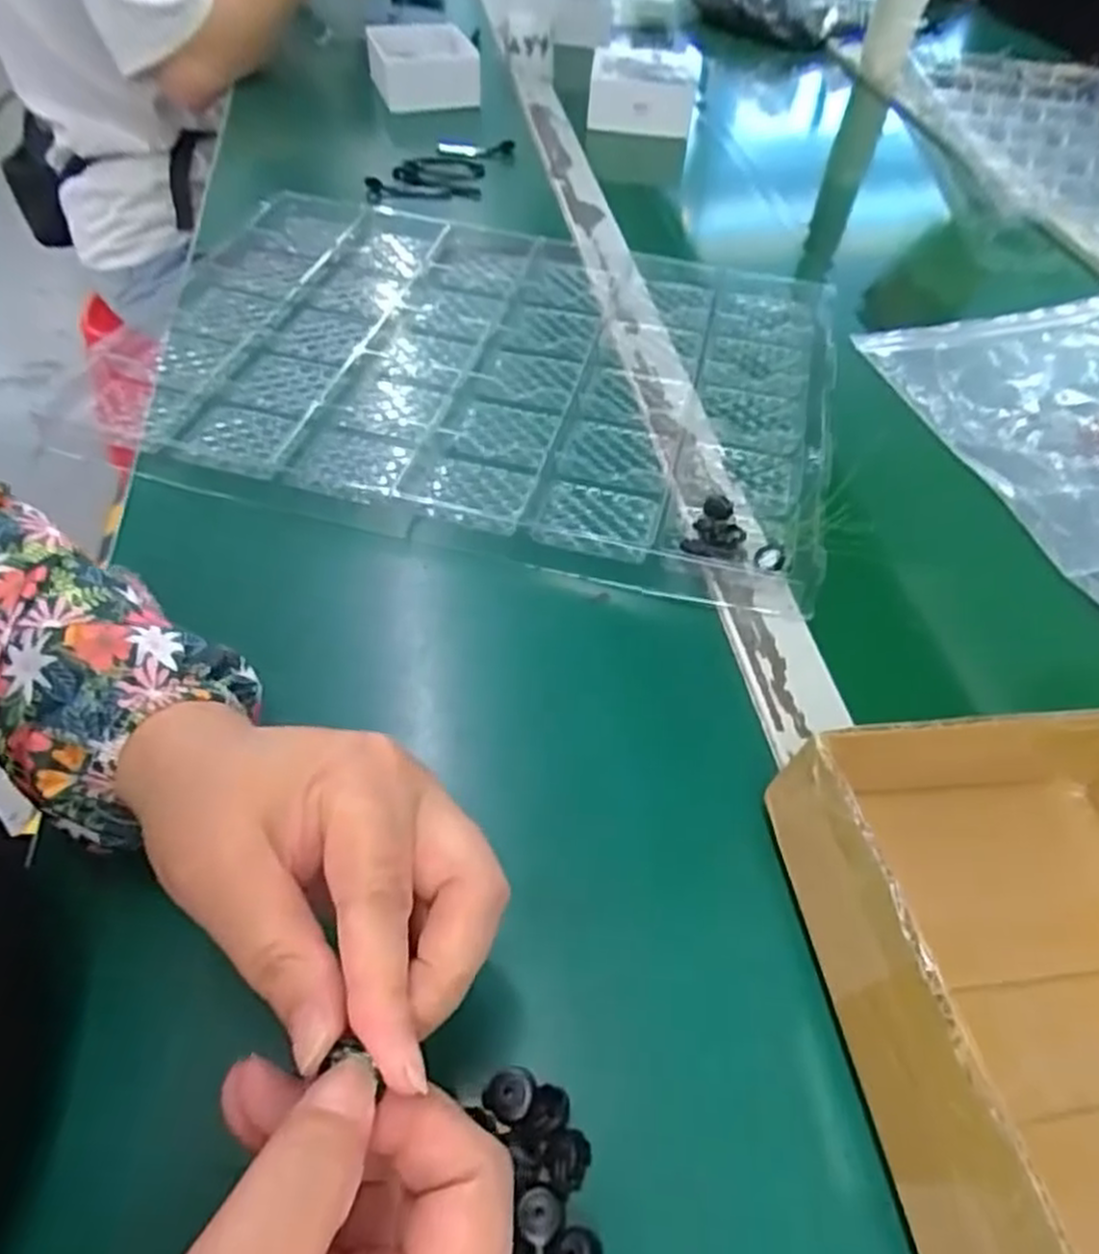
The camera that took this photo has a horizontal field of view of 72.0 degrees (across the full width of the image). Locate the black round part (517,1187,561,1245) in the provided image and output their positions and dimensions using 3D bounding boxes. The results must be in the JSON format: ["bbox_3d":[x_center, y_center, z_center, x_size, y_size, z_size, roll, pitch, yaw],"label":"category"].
[{"bbox_3d":[-0.003,0.173,0.223,0.014,0.004,0.013,2,51,-3],"label":"black round part"}]

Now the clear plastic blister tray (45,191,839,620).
[{"bbox_3d":[-0.047,-0.177,0.496,0.442,0.030,0.320,14,51,6],"label":"clear plastic blister tray"}]

